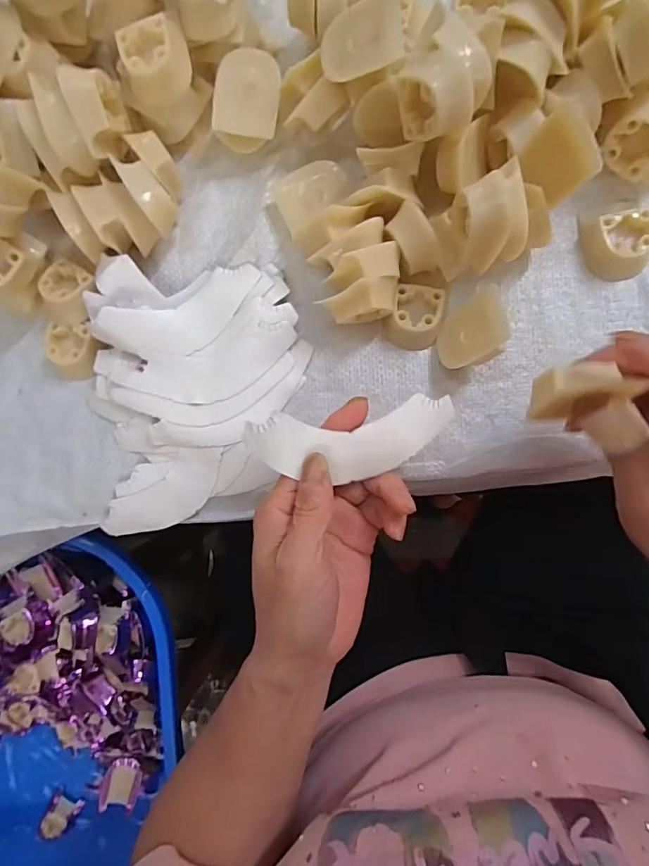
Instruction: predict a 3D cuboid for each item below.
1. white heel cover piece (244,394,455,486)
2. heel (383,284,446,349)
[{"bbox_3d":[0.015,0.005,0.235,0.107,0.013,0.038,-6,88,-7],"label":"white heel cover piece"},{"bbox_3d":[0.057,-0.072,0.284,0.032,0.015,0.040,17,90,5],"label":"heel"}]

